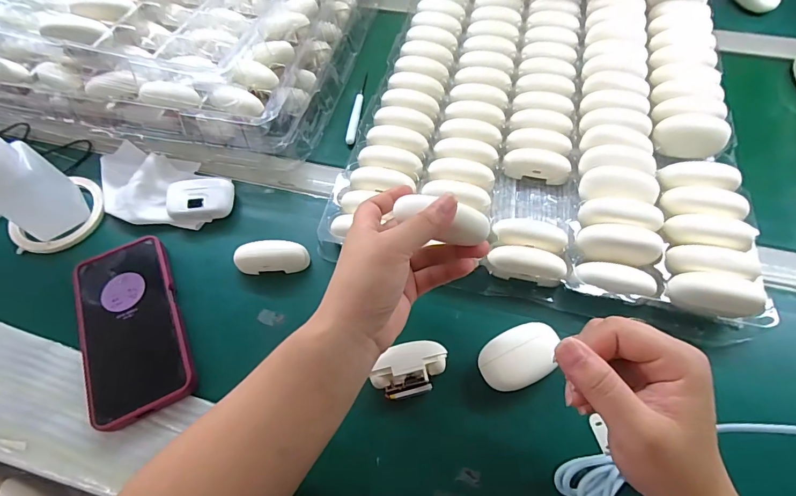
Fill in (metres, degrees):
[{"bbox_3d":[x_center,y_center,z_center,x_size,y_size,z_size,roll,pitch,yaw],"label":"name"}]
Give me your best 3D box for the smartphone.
[{"bbox_3d":[-0.236,0.067,0.369,0.079,0.018,0.164,-25,62,-12],"label":"smartphone"}]

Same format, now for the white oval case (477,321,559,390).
[{"bbox_3d":[0.099,0.089,0.340,0.065,0.025,0.044,-26,62,-13],"label":"white oval case"}]

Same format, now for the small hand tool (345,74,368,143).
[{"bbox_3d":[-0.050,-0.177,0.513,0.012,0.009,0.131,2,60,3],"label":"small hand tool"}]

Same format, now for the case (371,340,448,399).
[{"bbox_3d":[0.010,0.098,0.336,0.060,0.027,0.037,-15,60,-7],"label":"case"}]

